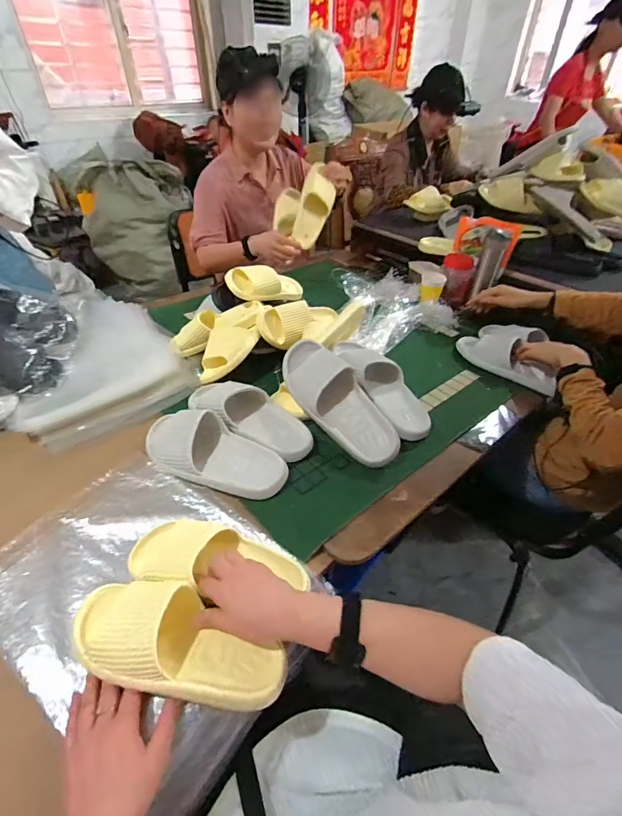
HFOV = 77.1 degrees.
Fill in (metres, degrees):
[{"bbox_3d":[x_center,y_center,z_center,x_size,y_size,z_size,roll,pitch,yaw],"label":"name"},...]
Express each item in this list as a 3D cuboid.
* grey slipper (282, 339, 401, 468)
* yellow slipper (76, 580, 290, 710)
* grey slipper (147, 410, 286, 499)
[{"bbox_3d":[0.052,-0.022,0.729,0.103,0.087,0.299,-27,66,-29],"label":"grey slipper"},{"bbox_3d":[-0.157,0.268,0.449,0.256,0.065,0.098,20,44,7],"label":"yellow slipper"},{"bbox_3d":[-0.179,0.070,0.674,0.289,0.064,0.113,22,46,23],"label":"grey slipper"}]

